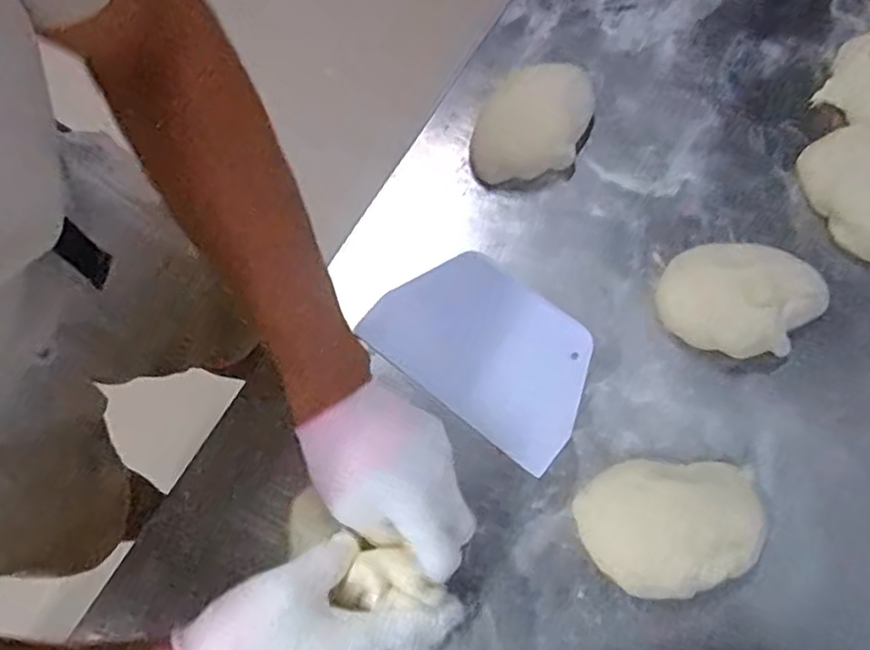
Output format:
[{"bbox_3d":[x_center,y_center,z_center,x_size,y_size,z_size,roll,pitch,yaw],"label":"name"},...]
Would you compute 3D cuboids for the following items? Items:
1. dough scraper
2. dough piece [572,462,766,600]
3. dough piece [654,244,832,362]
[{"bbox_3d":[0.044,0.018,0.560,0.183,0.004,0.122,37,78,9],"label":"dough scraper"},{"bbox_3d":[0.177,0.150,0.505,0.138,0.035,0.097,-4,71,-1],"label":"dough piece"},{"bbox_3d":[0.255,-0.025,0.554,0.138,0.047,0.095,-3,71,-1],"label":"dough piece"}]

